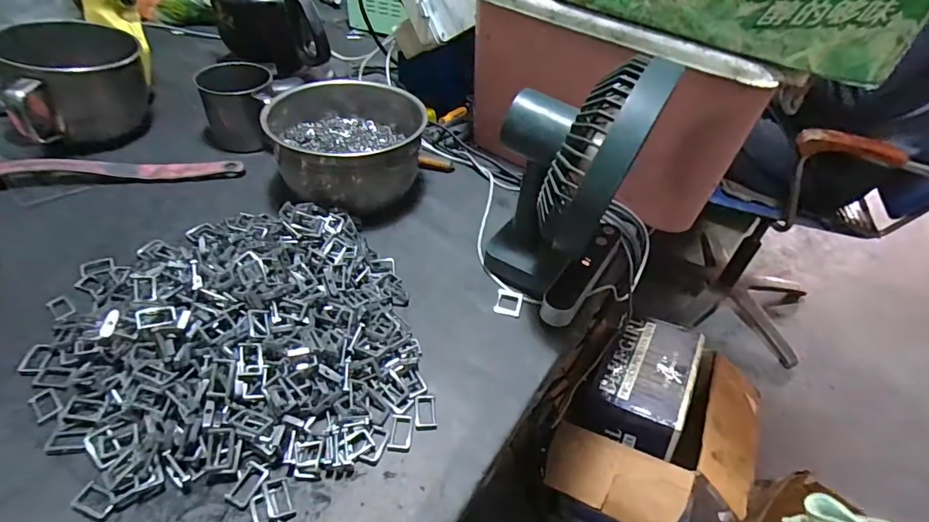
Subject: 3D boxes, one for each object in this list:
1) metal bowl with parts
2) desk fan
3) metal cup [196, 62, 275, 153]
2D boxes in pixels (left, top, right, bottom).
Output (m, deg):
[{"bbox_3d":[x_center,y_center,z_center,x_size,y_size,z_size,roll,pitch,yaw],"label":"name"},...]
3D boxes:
[{"bbox_3d":[-0.130,-0.135,0.537,0.164,0.070,0.174,4,44,-4],"label":"metal bowl with parts"},{"bbox_3d":[0.084,-0.066,0.411,0.115,0.210,0.144,28,47,19],"label":"desk fan"},{"bbox_3d":[-0.282,-0.193,0.608,0.088,0.085,0.080,-13,48,-20],"label":"metal cup"}]

